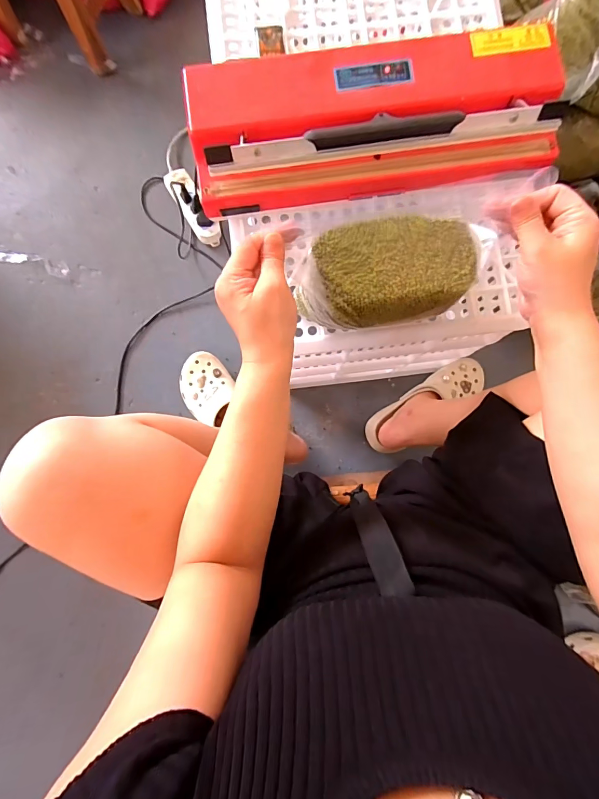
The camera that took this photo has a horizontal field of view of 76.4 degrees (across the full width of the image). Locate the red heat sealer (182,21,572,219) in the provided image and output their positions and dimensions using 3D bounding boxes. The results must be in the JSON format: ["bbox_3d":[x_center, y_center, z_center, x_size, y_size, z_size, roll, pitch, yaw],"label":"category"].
[{"bbox_3d":[0.087,-0.332,0.454,0.423,0.076,0.149,-8,85,0],"label":"red heat sealer"}]

